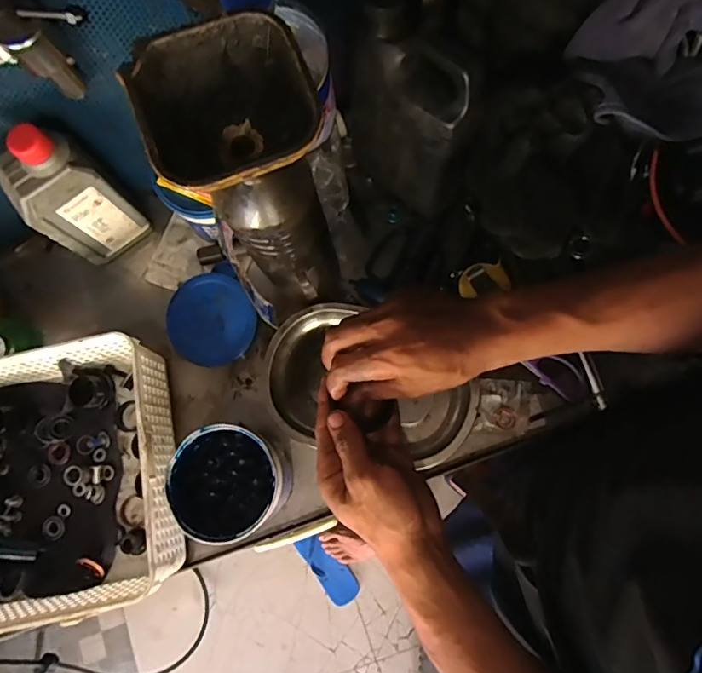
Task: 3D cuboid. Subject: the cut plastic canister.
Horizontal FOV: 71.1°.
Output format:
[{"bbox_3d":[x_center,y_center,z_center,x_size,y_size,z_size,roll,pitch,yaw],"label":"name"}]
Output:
[{"bbox_3d":[-0.067,-0.120,0.282,0.091,0.059,0.092,-24,79,-1],"label":"cut plastic canister"}]

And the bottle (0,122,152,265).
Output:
[{"bbox_3d":[-0.278,-0.136,0.497,0.080,0.181,0.048,-34,79,-3],"label":"bottle"}]

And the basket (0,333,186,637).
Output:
[{"bbox_3d":[-0.345,0.151,0.499,0.327,0.085,0.249,-11,79,2],"label":"basket"}]

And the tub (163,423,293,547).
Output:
[{"bbox_3d":[-0.116,0.143,0.483,0.099,0.091,0.100,-1,79,4],"label":"tub"}]

